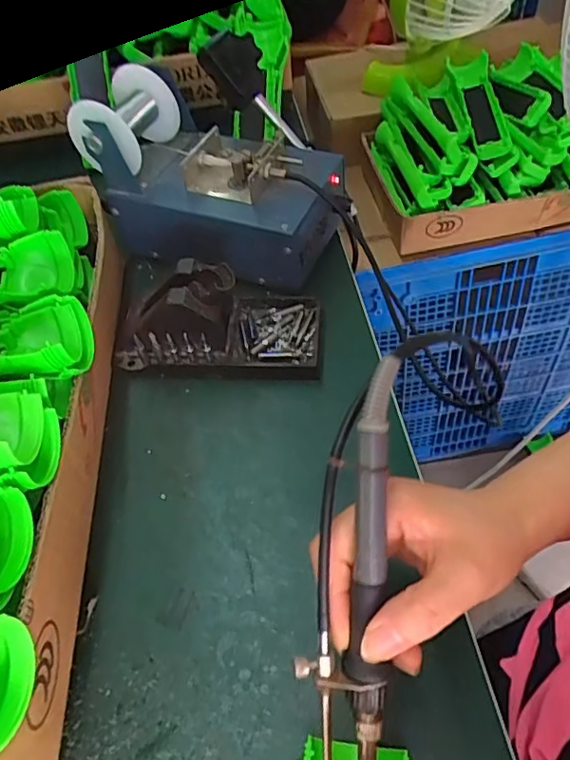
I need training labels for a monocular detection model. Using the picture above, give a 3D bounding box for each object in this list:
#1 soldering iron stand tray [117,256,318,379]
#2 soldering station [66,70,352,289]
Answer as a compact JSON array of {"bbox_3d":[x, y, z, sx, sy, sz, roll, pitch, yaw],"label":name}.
[{"bbox_3d":[-0.050,-0.054,0.443,0.152,0.071,0.085,4,52,9],"label":"soldering iron stand tray"},{"bbox_3d":[-0.064,-0.175,0.490,0.202,0.124,0.109,15,55,17],"label":"soldering station"}]

